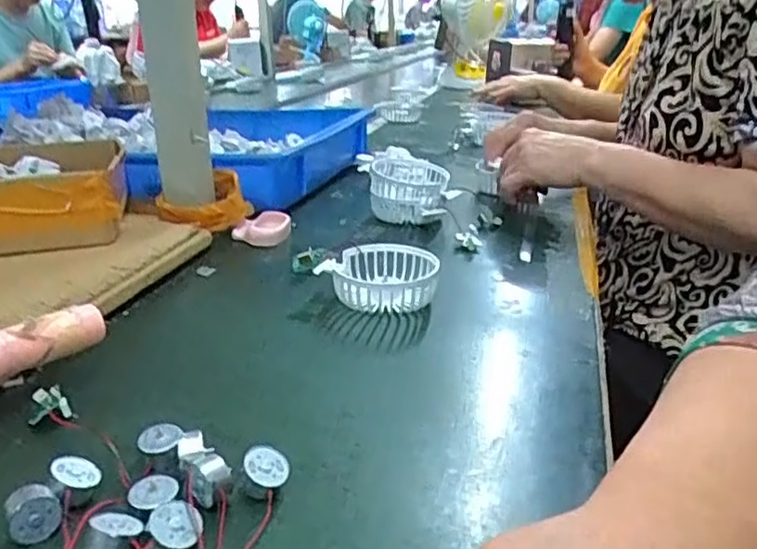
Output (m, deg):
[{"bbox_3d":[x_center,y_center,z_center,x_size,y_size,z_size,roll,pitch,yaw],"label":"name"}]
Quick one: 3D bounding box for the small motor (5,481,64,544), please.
[{"bbox_3d":[-0.162,0.112,0.315,0.022,0.020,0.020,-11,26,-26],"label":"small motor"}]

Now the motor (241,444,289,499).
[{"bbox_3d":[-0.059,0.102,0.347,0.025,0.013,0.026,4,43,-28],"label":"motor"}]

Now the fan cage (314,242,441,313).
[{"bbox_3d":[0.002,0.005,0.558,0.095,0.036,0.084,-9,25,-22],"label":"fan cage"}]

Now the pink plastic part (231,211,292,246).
[{"bbox_3d":[-0.124,-0.047,0.712,0.056,0.029,0.044,2,23,1],"label":"pink plastic part"}]

